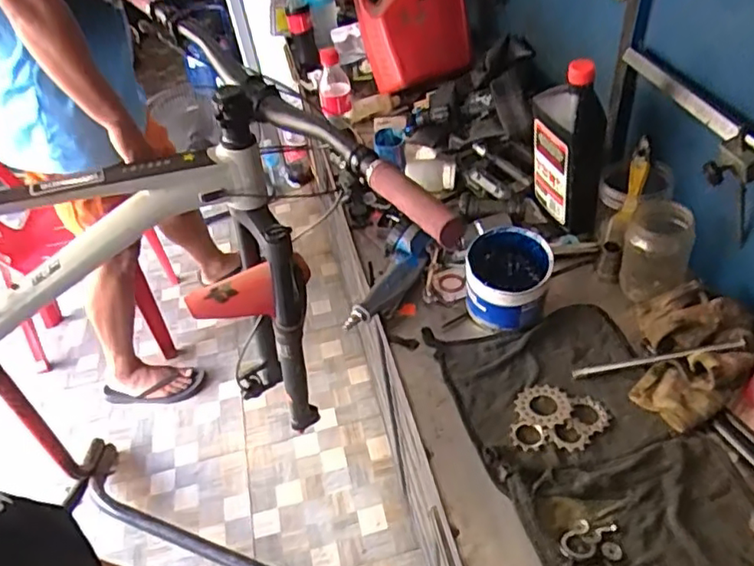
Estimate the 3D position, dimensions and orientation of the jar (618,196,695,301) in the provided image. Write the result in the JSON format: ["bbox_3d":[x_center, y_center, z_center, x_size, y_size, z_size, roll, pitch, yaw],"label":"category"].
[{"bbox_3d":[0.339,-0.039,0.733,0.071,0.102,0.077,-4,42,3],"label":"jar"}]

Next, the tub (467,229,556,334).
[{"bbox_3d":[0.161,0.005,0.745,0.095,0.102,0.099,-4,42,3],"label":"tub"}]

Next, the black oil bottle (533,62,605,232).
[{"bbox_3d":[0.255,-0.180,0.800,0.049,0.232,0.102,-19,43,-13],"label":"black oil bottle"}]

